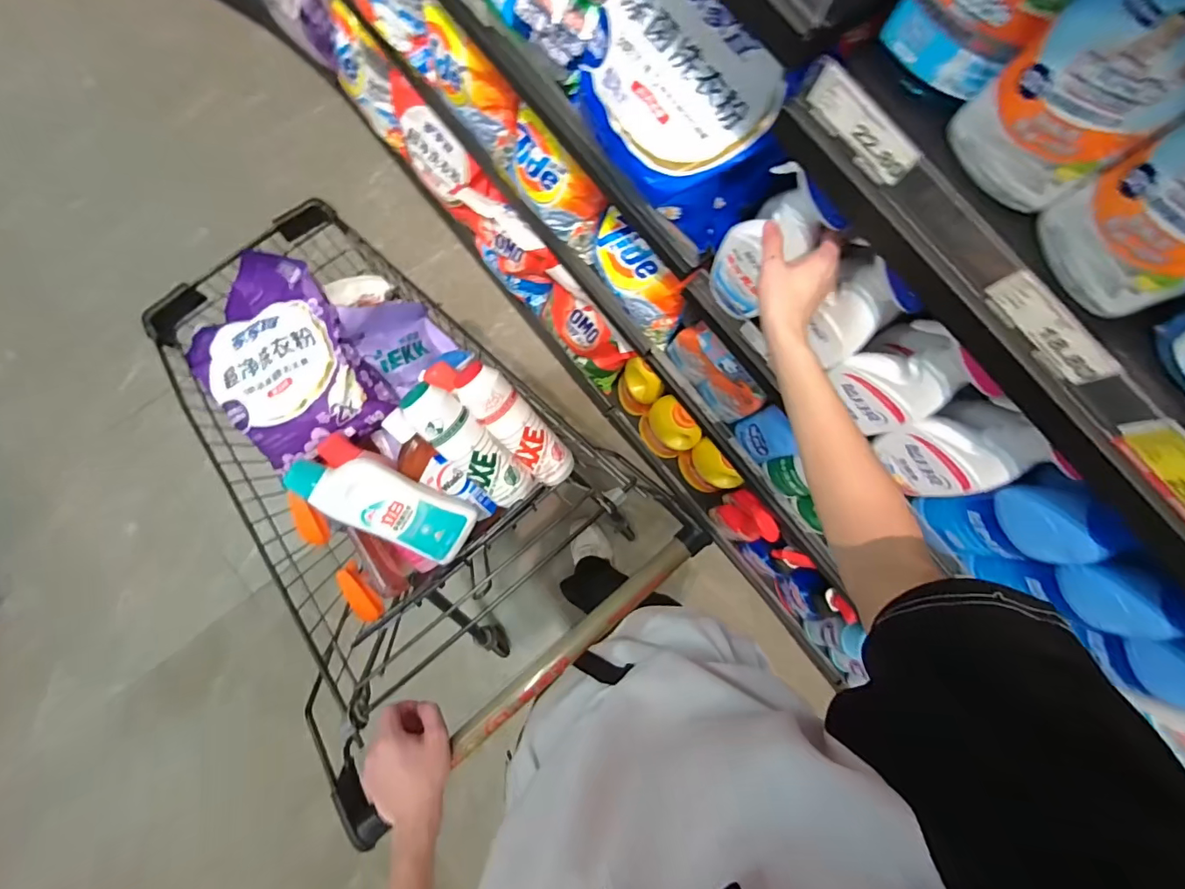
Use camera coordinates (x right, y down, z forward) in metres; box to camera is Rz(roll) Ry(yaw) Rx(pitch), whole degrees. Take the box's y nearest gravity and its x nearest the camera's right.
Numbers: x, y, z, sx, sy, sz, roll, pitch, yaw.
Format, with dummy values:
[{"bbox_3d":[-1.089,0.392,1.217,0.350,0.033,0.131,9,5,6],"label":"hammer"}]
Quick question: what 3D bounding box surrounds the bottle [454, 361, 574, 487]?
[{"bbox_3d":[-0.107,-0.024,0.719,0.065,0.056,0.213,-44,114,-6],"label":"bottle"}]

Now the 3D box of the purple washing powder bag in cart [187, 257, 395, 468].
[{"bbox_3d":[-0.453,-0.117,0.721,0.218,0.073,0.291,-32,87,-5],"label":"purple washing powder bag in cart"}]

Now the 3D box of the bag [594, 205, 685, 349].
[{"bbox_3d":[0.077,-0.292,0.891,0.075,0.130,0.220,-34,87,-5],"label":"bag"}]

